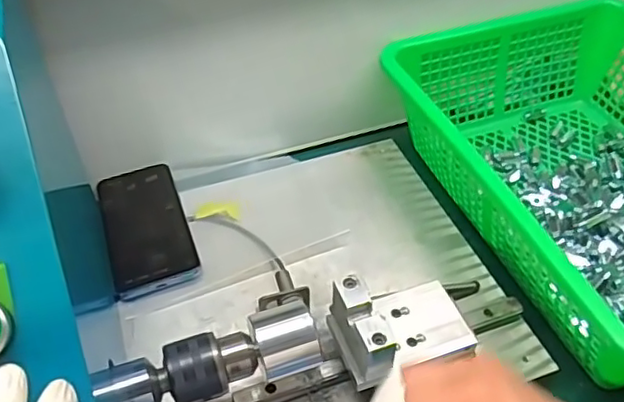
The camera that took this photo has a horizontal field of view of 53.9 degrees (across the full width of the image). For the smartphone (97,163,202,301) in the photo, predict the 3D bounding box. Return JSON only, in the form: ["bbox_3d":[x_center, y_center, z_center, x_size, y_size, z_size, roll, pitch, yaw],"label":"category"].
[{"bbox_3d":[-0.151,0.020,0.556,0.071,0.016,0.155,-11,41,-18],"label":"smartphone"}]

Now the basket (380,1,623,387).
[{"bbox_3d":[0.270,-0.025,0.562,0.294,0.124,0.384,-15,48,-14],"label":"basket"}]

